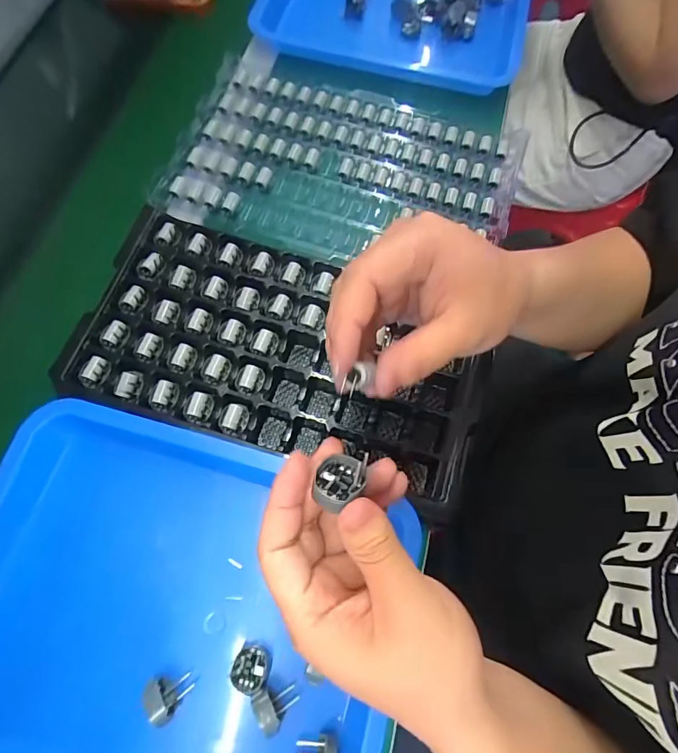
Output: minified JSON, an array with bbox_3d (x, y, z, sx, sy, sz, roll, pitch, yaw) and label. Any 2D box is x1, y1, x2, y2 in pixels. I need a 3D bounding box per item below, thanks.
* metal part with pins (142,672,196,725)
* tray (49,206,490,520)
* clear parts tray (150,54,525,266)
[{"bbox_3d":[-0.123,0.227,0.311,0.019,0.037,0.026,-37,75,-13],"label":"metal part with pins"},{"bbox_3d":[-0.070,-0.028,0.400,0.317,0.039,0.191,17,71,6],"label":"tray"},{"bbox_3d":[0.001,-0.221,0.468,0.362,0.019,0.222,16,71,5],"label":"clear parts tray"}]

